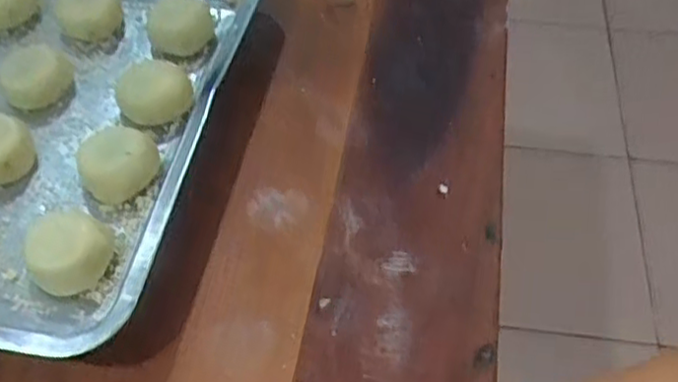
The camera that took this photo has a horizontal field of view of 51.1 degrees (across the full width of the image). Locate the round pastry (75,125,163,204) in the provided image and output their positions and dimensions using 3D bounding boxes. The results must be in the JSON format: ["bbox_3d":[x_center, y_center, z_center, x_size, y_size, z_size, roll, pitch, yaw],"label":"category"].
[{"bbox_3d":[-0.155,-0.019,0.501,0.053,0.031,0.050,0,51,0],"label":"round pastry"}]

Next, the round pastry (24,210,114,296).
[{"bbox_3d":[-0.171,0.041,0.454,0.051,0.033,0.048,0,51,0],"label":"round pastry"}]

